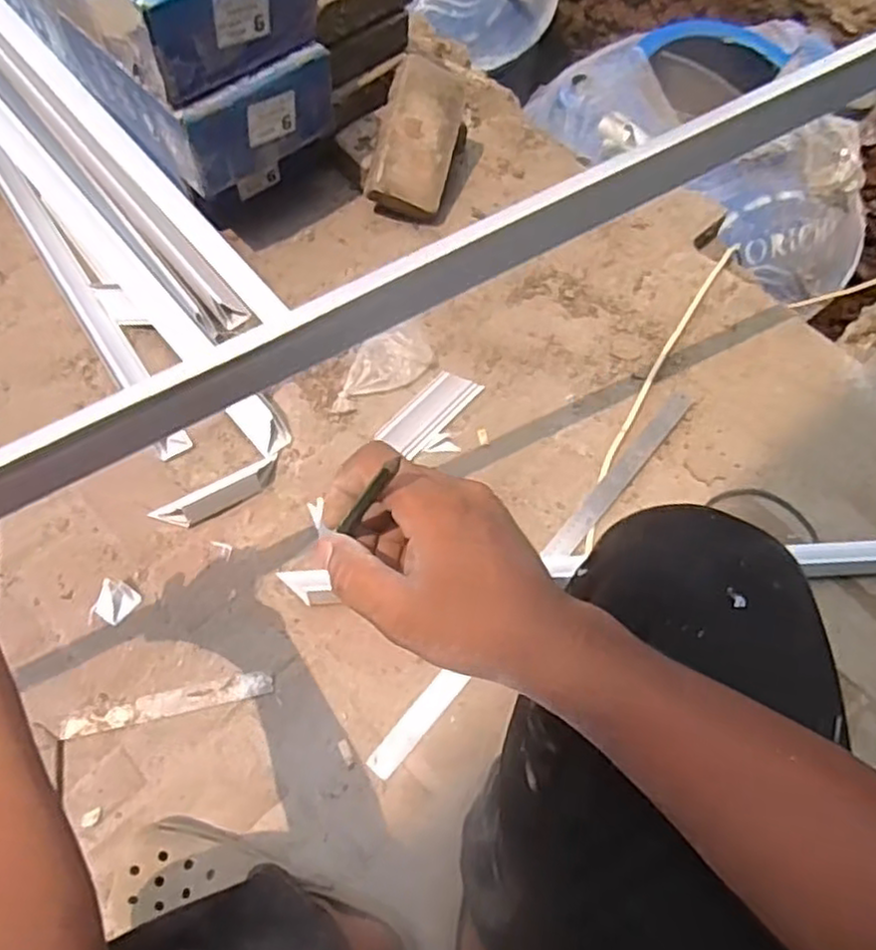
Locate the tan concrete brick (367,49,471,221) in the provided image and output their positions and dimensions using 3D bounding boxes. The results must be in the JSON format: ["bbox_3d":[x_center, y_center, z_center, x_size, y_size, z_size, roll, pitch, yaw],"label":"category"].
[{"bbox_3d":[-0.030,-0.491,1.052,0.110,0.033,0.219,15,88,-15],"label":"tan concrete brick"}]

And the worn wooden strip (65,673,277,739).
[{"bbox_3d":[-0.284,0.241,0.754,0.210,0.007,0.026,-11,66,-8],"label":"worn wooden strip"}]

